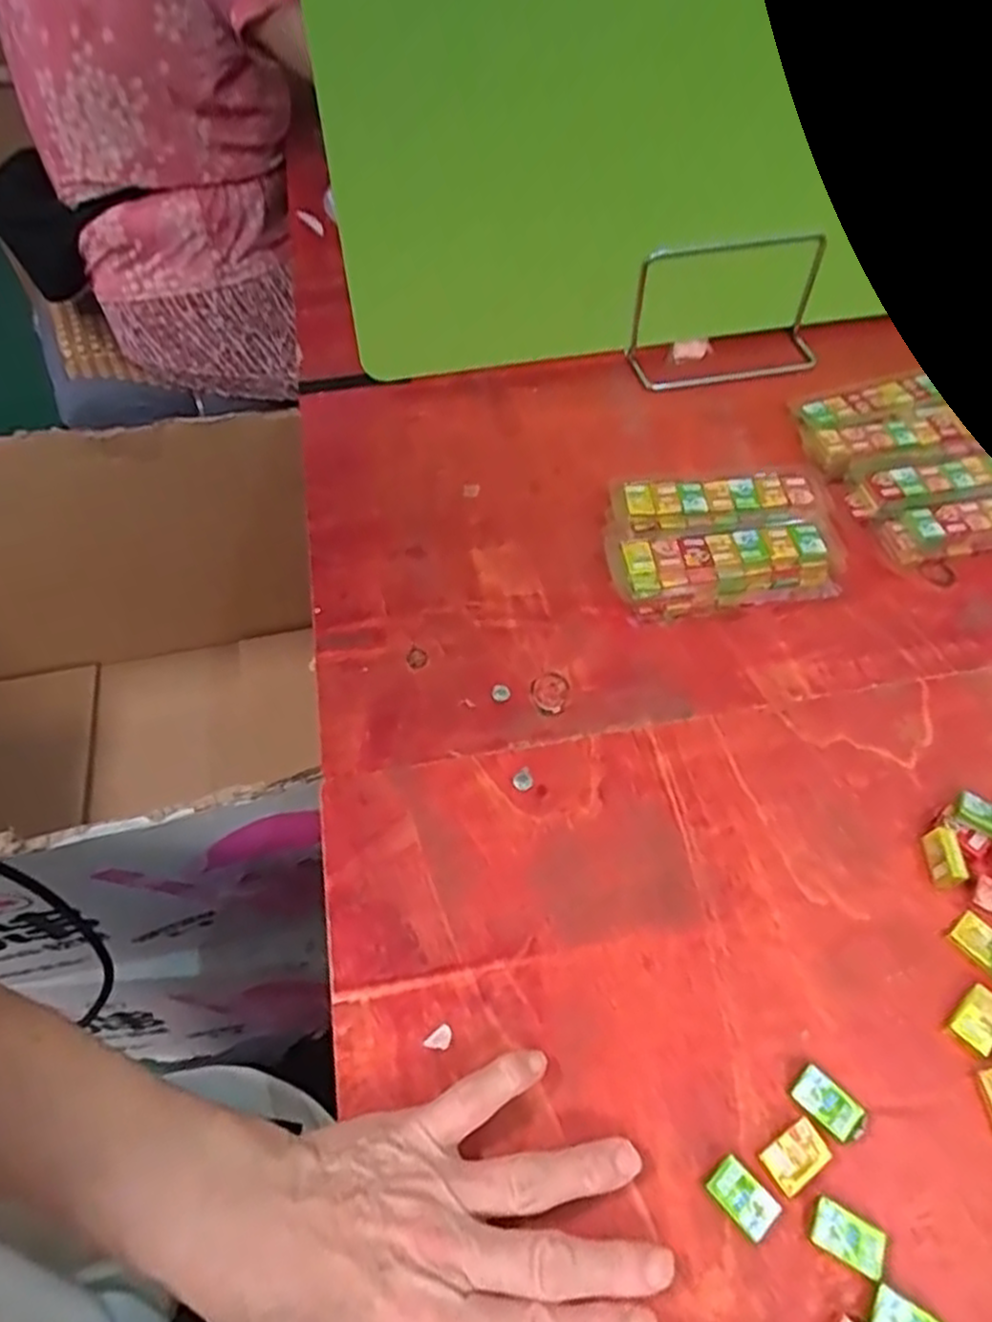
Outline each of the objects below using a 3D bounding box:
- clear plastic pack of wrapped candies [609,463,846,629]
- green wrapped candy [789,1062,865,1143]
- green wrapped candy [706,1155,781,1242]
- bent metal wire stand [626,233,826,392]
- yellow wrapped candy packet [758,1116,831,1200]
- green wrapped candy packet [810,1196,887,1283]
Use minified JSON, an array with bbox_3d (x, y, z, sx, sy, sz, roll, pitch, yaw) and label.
[{"bbox_3d":[0.141,-0.075,0.486,0.139,0.040,0.092,-4,54,-1],"label":"clear plastic pack of wrapped candies"},{"bbox_3d":[0.138,0.185,0.317,0.028,0.008,0.017,36,63,25],"label":"green wrapped candy"},{"bbox_3d":[0.097,0.210,0.299,0.016,0.008,0.025,-37,61,-22],"label":"green wrapped candy"},{"bbox_3d":[0.186,-0.275,0.598,0.154,0.086,0.066,-7,54,-3],"label":"bent metal wire stand"},{"bbox_3d":[0.120,0.198,0.305,0.026,0.008,0.018,-32,59,-20],"label":"yellow wrapped candy packet"},{"bbox_3d":[0.134,0.220,0.291,0.026,0.008,0.017,23,58,17],"label":"green wrapped candy packet"}]

